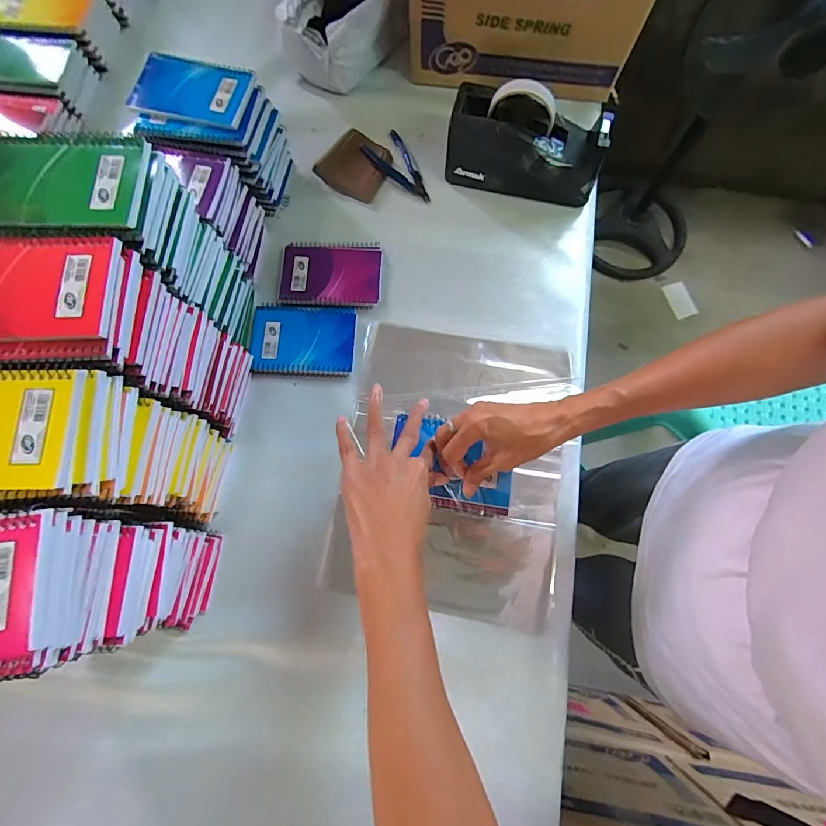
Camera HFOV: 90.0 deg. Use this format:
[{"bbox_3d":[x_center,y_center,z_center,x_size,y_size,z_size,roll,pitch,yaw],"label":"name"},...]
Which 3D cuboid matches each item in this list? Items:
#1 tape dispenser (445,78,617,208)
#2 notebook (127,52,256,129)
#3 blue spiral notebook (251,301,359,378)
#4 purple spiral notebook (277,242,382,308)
[{"bbox_3d":[0.148,-0.355,0.542,0.198,0.117,0.075,13,76,3],"label":"tape dispenser"},{"bbox_3d":[-0.254,-0.381,0.482,0.119,0.010,0.086,10,76,-6],"label":"notebook"},{"bbox_3d":[-0.139,-0.094,0.526,0.129,0.007,0.095,3,75,1],"label":"blue spiral notebook"},{"bbox_3d":[-0.110,-0.187,0.551,0.133,0.009,0.096,2,75,0],"label":"purple spiral notebook"}]

